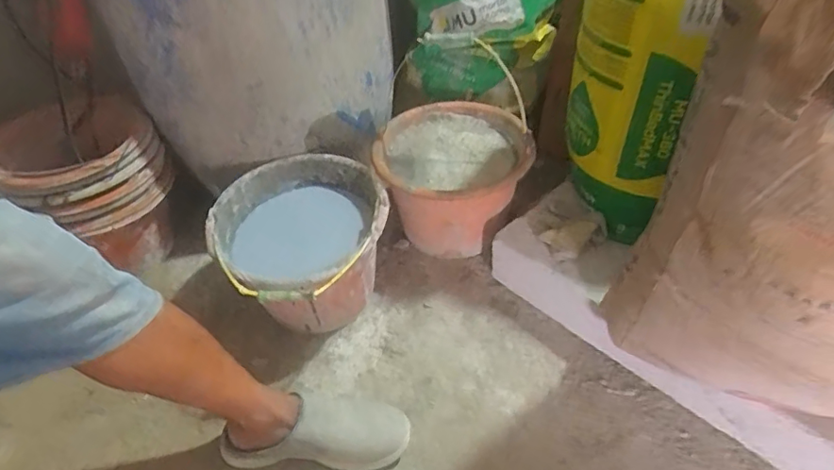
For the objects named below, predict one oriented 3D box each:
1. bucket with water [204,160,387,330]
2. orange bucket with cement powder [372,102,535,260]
[{"bbox_3d":[-0.169,0.037,0.886,0.276,0.205,0.298,-4,42,3],"label":"bucket with water"},{"bbox_3d":[0.065,-0.086,0.995,0.261,0.192,0.281,-4,42,3],"label":"orange bucket with cement powder"}]

